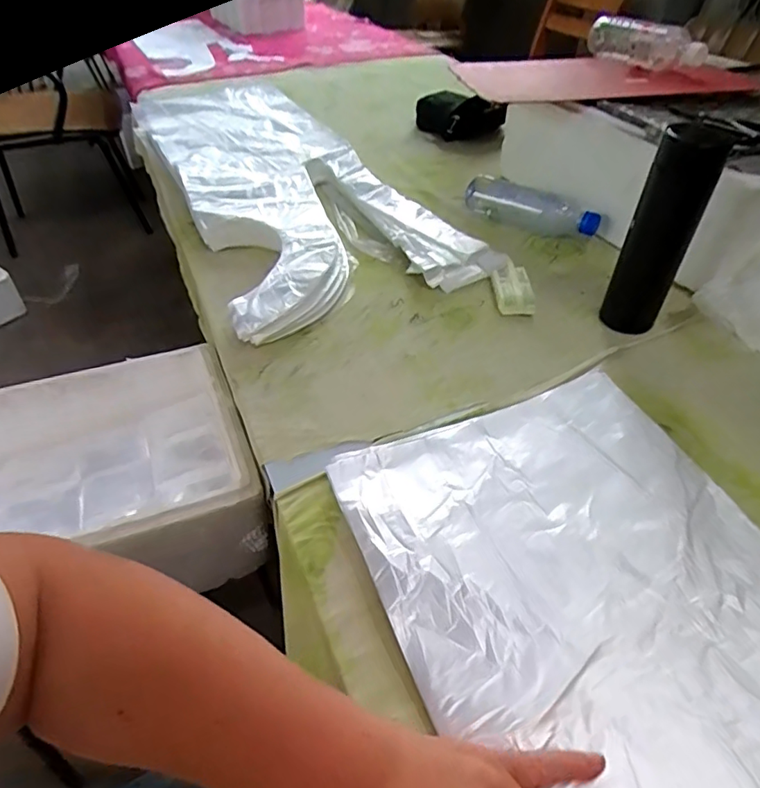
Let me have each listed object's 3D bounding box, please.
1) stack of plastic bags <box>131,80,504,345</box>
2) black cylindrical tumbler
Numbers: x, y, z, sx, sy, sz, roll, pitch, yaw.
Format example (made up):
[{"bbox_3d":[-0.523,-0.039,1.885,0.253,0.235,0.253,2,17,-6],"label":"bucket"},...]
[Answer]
[{"bbox_3d":[-0.172,-0.377,0.932,0.346,0.076,0.861,-19,47,-18],"label":"stack of plastic bags"},{"bbox_3d":[0.304,-0.169,0.594,0.064,0.219,0.054,24,49,23],"label":"black cylindrical tumbler"}]

